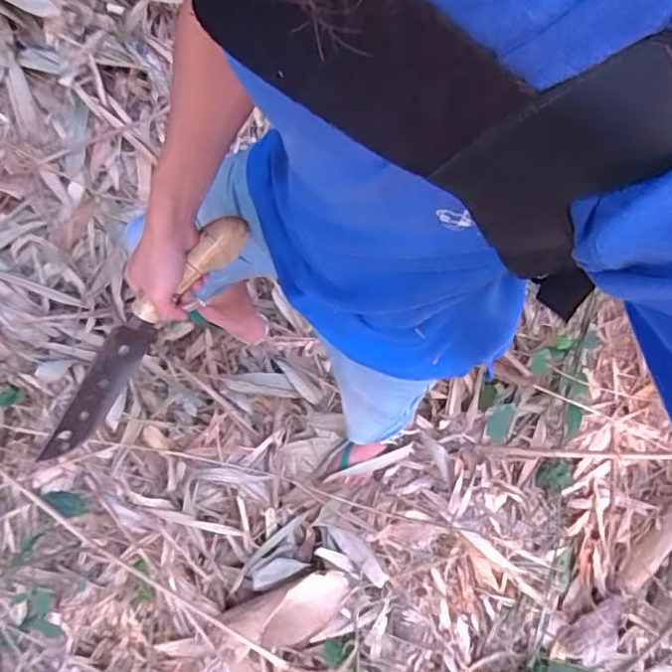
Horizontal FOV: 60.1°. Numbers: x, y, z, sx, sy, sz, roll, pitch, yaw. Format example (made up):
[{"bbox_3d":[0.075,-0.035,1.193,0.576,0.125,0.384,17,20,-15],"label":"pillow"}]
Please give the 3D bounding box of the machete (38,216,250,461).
[{"bbox_3d":[-0.237,0.005,0.689,0.025,0.071,0.371,44,100,16],"label":"machete"}]

